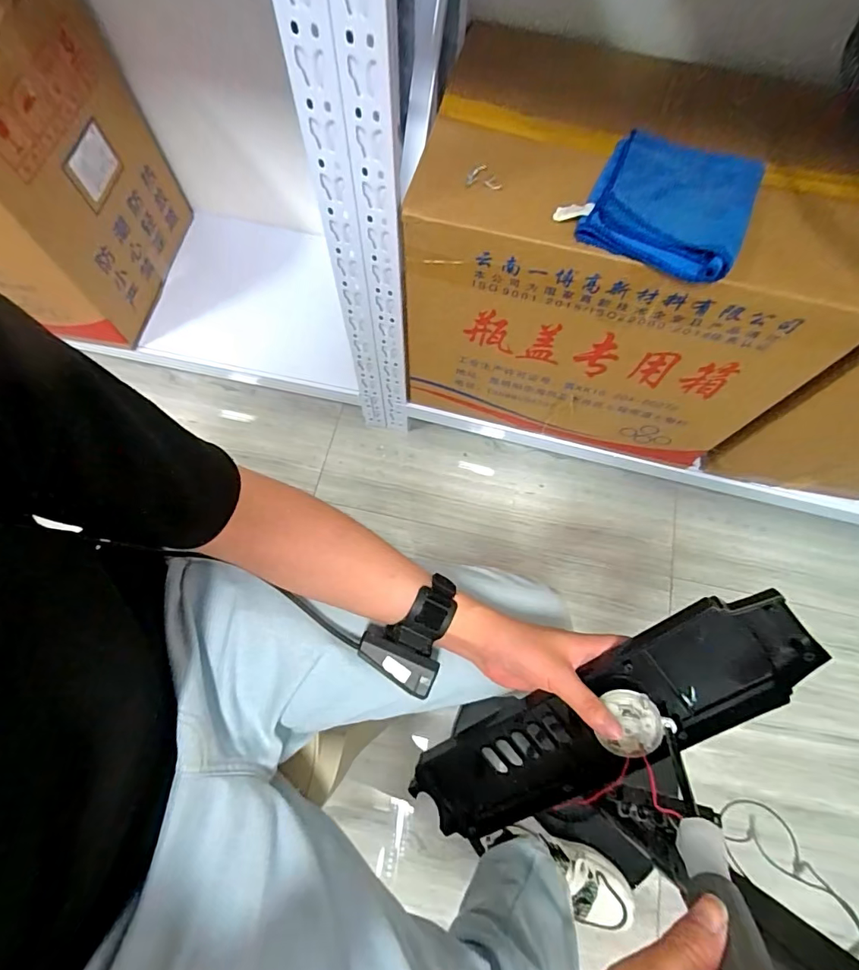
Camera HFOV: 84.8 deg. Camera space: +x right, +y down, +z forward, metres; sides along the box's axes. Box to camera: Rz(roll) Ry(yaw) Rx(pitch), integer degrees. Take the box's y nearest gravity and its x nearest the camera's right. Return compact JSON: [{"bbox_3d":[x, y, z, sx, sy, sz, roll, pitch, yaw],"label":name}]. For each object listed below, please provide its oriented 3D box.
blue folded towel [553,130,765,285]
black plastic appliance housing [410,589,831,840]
[{"bbox_3d":[0.265,-0.321,0.531,0.180,0.034,0.159,29,72,10],"label":"blue folded towel"},{"bbox_3d":[0.139,0.208,0.403,0.356,0.050,0.103,-39,72,20],"label":"black plastic appliance housing"}]

